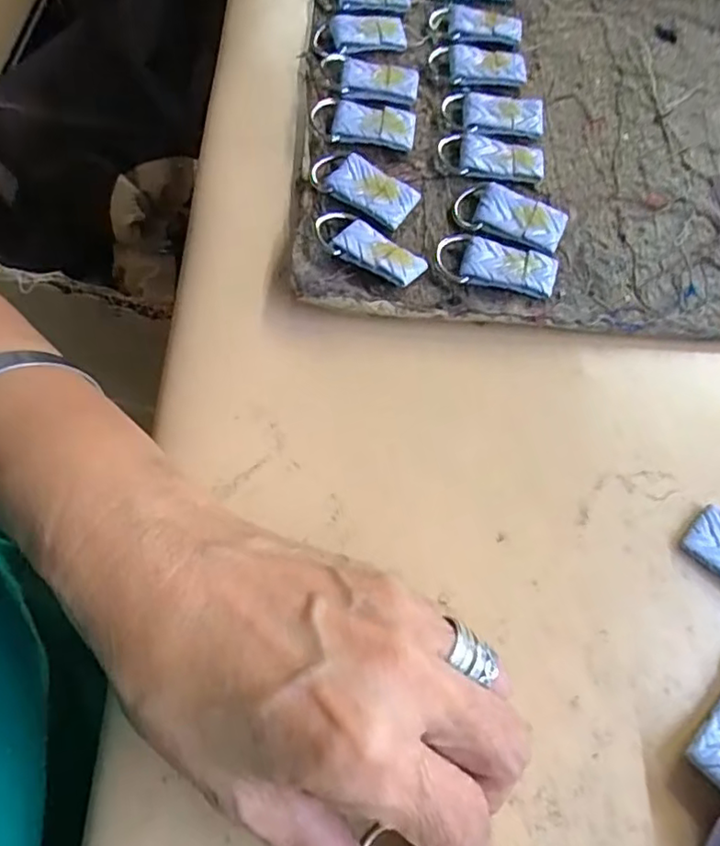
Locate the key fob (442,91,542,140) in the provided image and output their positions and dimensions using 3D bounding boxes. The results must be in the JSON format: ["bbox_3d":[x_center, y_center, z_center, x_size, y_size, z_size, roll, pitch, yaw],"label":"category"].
[{"bbox_3d":[0.063,-0.145,0.282,0.047,0.004,0.025,7,65,2],"label":"key fob"}]

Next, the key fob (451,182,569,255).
[{"bbox_3d":[0.063,-0.089,0.255,0.047,0.007,0.024,24,67,9],"label":"key fob"}]

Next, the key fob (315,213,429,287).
[{"bbox_3d":[0.003,-0.072,0.245,0.048,0.006,0.020,33,69,13],"label":"key fob"}]

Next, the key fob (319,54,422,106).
[{"bbox_3d":[0.004,-0.165,0.288,0.047,0.004,0.027,7,65,2],"label":"key fob"}]

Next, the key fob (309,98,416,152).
[{"bbox_3d":[0.001,-0.139,0.276,0.048,0.007,0.025,9,66,2],"label":"key fob"}]

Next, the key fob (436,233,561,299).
[{"bbox_3d":[0.056,-0.065,0.244,0.048,0.004,0.022,17,66,6],"label":"key fob"}]

